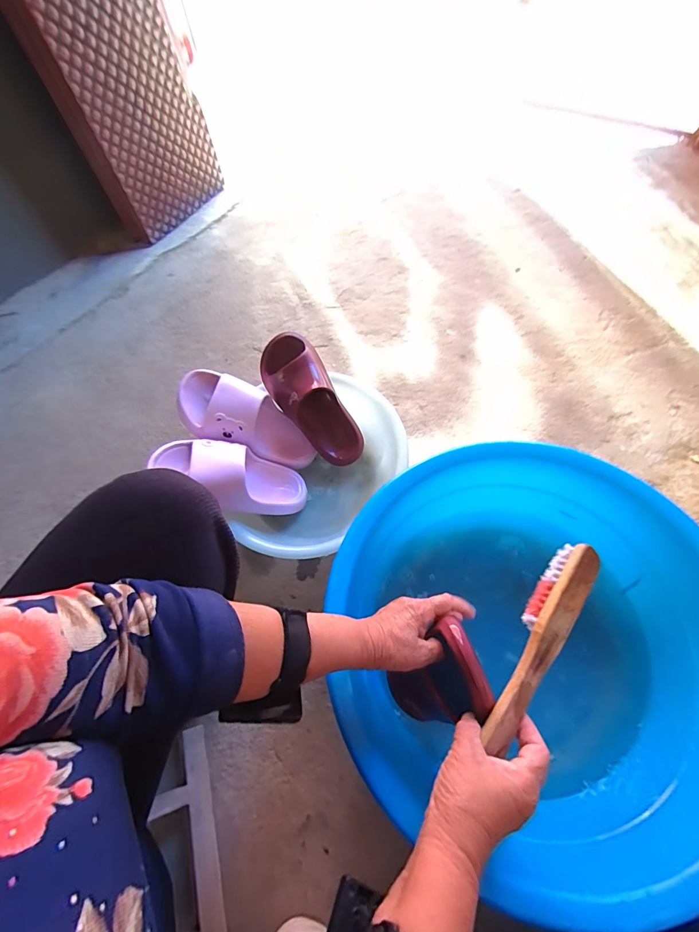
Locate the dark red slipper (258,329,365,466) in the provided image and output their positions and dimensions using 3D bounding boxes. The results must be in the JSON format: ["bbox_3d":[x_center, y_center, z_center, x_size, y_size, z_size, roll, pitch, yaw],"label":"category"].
[{"bbox_3d":[-0.053,-0.108,0.661,0.100,0.106,0.248,-37,107,-15],"label":"dark red slipper"}]

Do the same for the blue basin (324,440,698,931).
[{"bbox_3d":[0.209,0.207,0.495,0.438,0.176,0.437,-2,62,3],"label":"blue basin"}]

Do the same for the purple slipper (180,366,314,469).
[{"bbox_3d":[-0.165,-0.075,0.647,0.233,0.105,0.103,31,61,-24],"label":"purple slipper"}]

